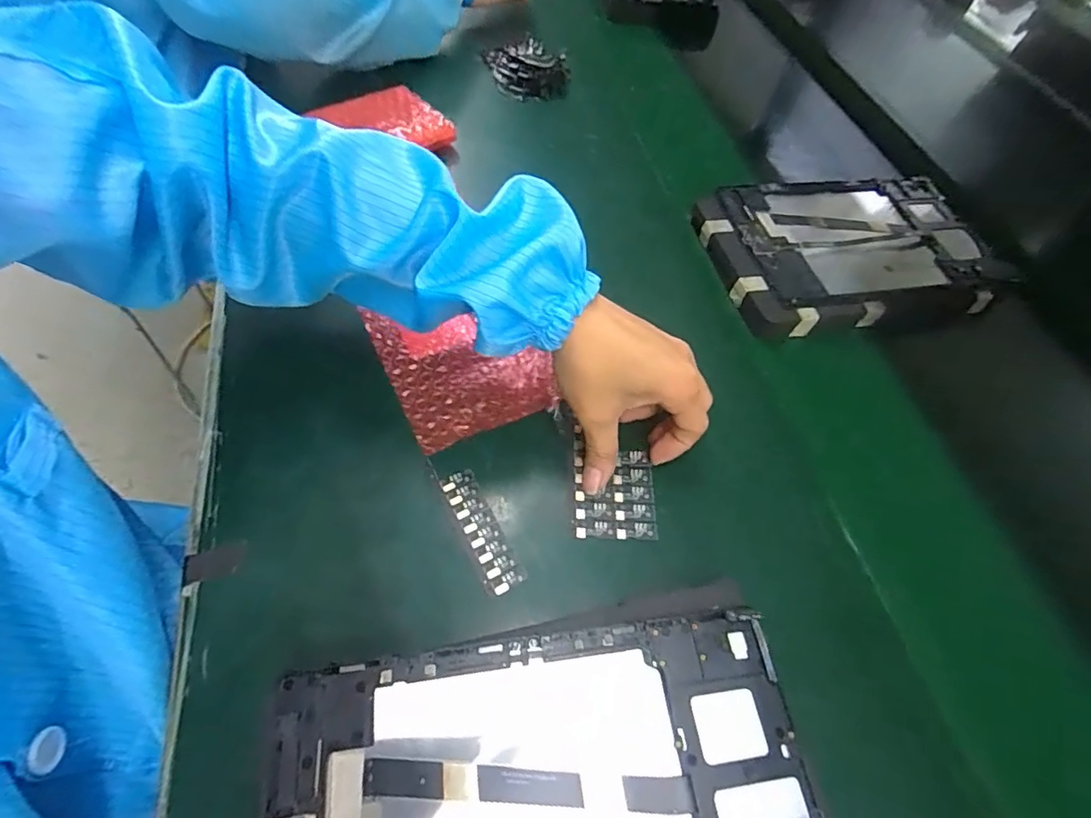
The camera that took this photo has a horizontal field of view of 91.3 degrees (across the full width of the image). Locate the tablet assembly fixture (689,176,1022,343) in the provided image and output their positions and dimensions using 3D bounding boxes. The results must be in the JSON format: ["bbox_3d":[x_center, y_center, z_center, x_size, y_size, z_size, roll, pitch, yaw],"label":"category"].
[{"bbox_3d":[0.280,-0.151,0.490,0.260,0.030,0.160,-9,53,-12],"label":"tablet assembly fixture"}]

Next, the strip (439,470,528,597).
[{"bbox_3d":[-0.040,0.071,0.320,0.022,0.005,0.079,-21,57,-21],"label":"strip"}]

